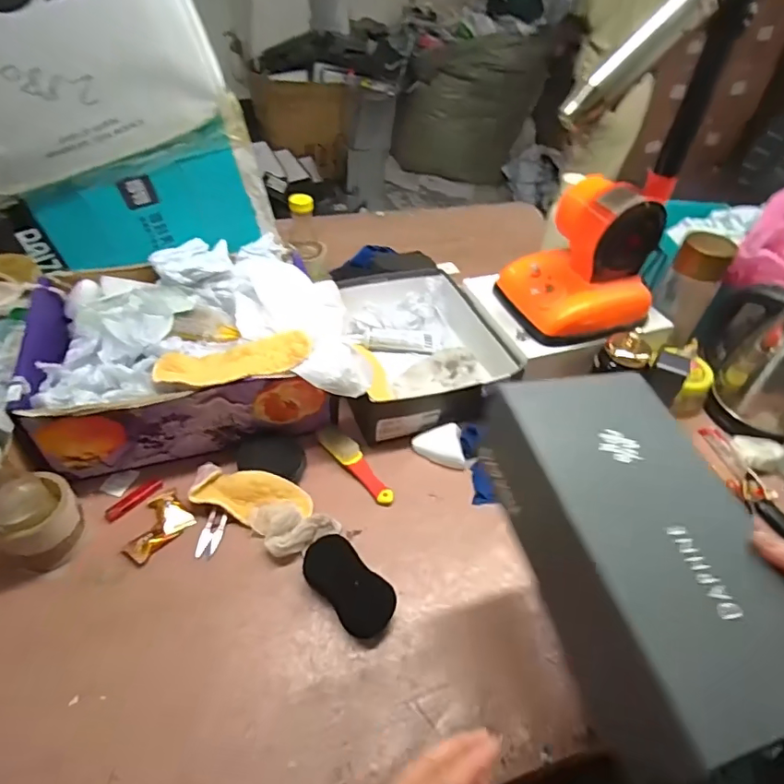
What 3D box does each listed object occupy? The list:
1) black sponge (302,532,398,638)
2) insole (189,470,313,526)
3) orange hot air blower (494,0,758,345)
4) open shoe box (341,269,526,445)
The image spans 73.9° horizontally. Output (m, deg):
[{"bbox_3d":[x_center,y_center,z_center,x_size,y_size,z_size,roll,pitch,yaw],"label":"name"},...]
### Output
[{"bbox_3d":[-0.053,0.230,0.625,0.061,0.027,0.126,-34,57,-31],"label":"black sponge"},{"bbox_3d":[-0.182,0.143,0.701,0.149,0.029,0.071,16,47,11],"label":"insole"},{"bbox_3d":[0.311,-0.301,0.717,0.202,0.469,0.170,-20,51,-22],"label":"orange hot air blower"},{"bbox_3d":[0.050,-0.085,0.900,0.233,0.087,0.345,-9,48,-13],"label":"open shoe box"}]

